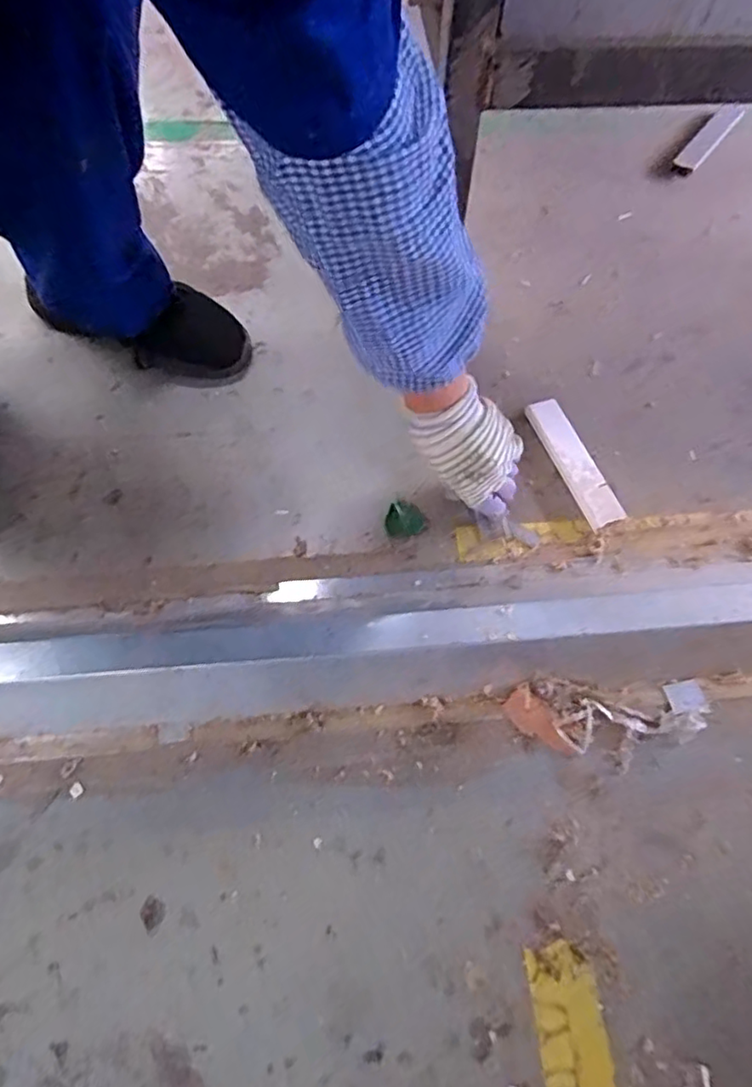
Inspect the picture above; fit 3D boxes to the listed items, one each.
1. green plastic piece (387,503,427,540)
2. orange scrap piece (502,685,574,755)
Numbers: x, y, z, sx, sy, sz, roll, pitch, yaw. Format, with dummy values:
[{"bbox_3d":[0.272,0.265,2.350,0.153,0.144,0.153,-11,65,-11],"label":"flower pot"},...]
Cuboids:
[{"bbox_3d":[0.026,-0.023,0.577,0.036,0.005,0.035,-19,66,-10],"label":"green plastic piece"},{"bbox_3d":[0.130,0.145,0.491,0.027,0.004,0.062,-40,80,-1],"label":"orange scrap piece"}]

